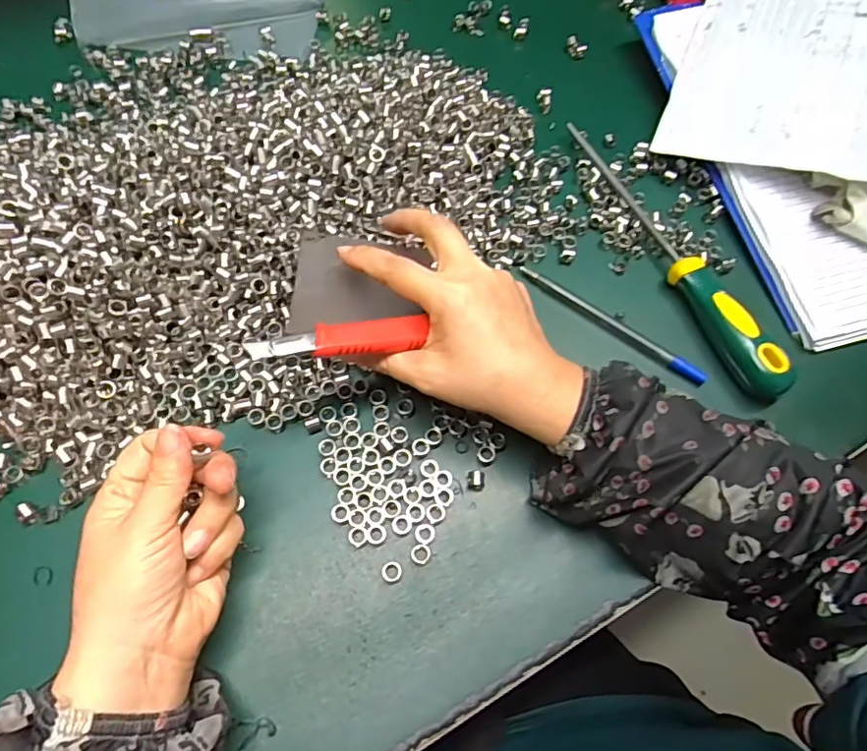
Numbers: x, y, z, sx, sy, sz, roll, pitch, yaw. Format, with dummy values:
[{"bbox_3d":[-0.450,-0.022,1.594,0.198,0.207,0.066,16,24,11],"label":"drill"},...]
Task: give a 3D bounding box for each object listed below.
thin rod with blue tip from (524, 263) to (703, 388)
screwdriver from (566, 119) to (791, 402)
[{"bbox_3d":[0.119,-0.036,0.379,0.137,0.007,0.011,36,69,13],"label":"thin rod with blue tip"},{"bbox_3d":[0.160,-0.089,0.391,0.025,0.025,0.241,-23,69,-13],"label":"screwdriver"}]

